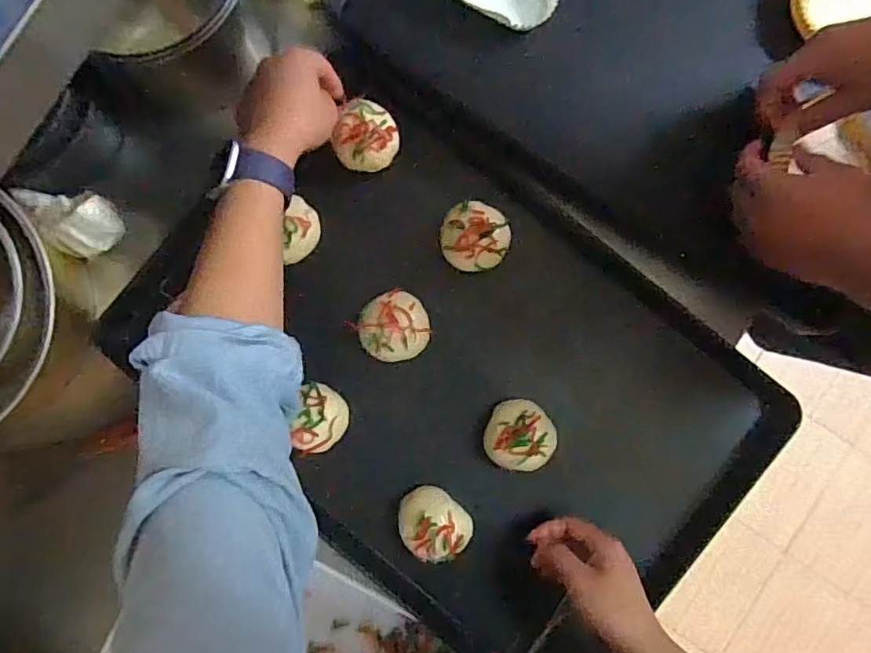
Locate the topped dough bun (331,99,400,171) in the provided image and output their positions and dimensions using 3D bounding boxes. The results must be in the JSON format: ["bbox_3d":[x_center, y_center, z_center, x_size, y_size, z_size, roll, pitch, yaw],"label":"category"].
[{"bbox_3d":[-0.067,-0.189,0.551,0.059,0.022,0.065,21,89,-3],"label":"topped dough bun"}]

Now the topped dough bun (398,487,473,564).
[{"bbox_3d":[-0.003,0.195,0.539,0.074,0.043,0.062,39,88,0],"label":"topped dough bun"}]

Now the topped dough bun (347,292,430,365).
[{"bbox_3d":[-0.039,0.001,0.541,0.069,0.021,0.068,0,87,-1],"label":"topped dough bun"}]

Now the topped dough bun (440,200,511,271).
[{"bbox_3d":[0.040,-0.091,0.545,0.065,0.027,0.069,0,87,-1],"label":"topped dough bun"}]

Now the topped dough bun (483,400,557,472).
[{"bbox_3d":[0.082,0.106,0.531,0.065,0.026,0.064,0,87,-1],"label":"topped dough bun"}]

